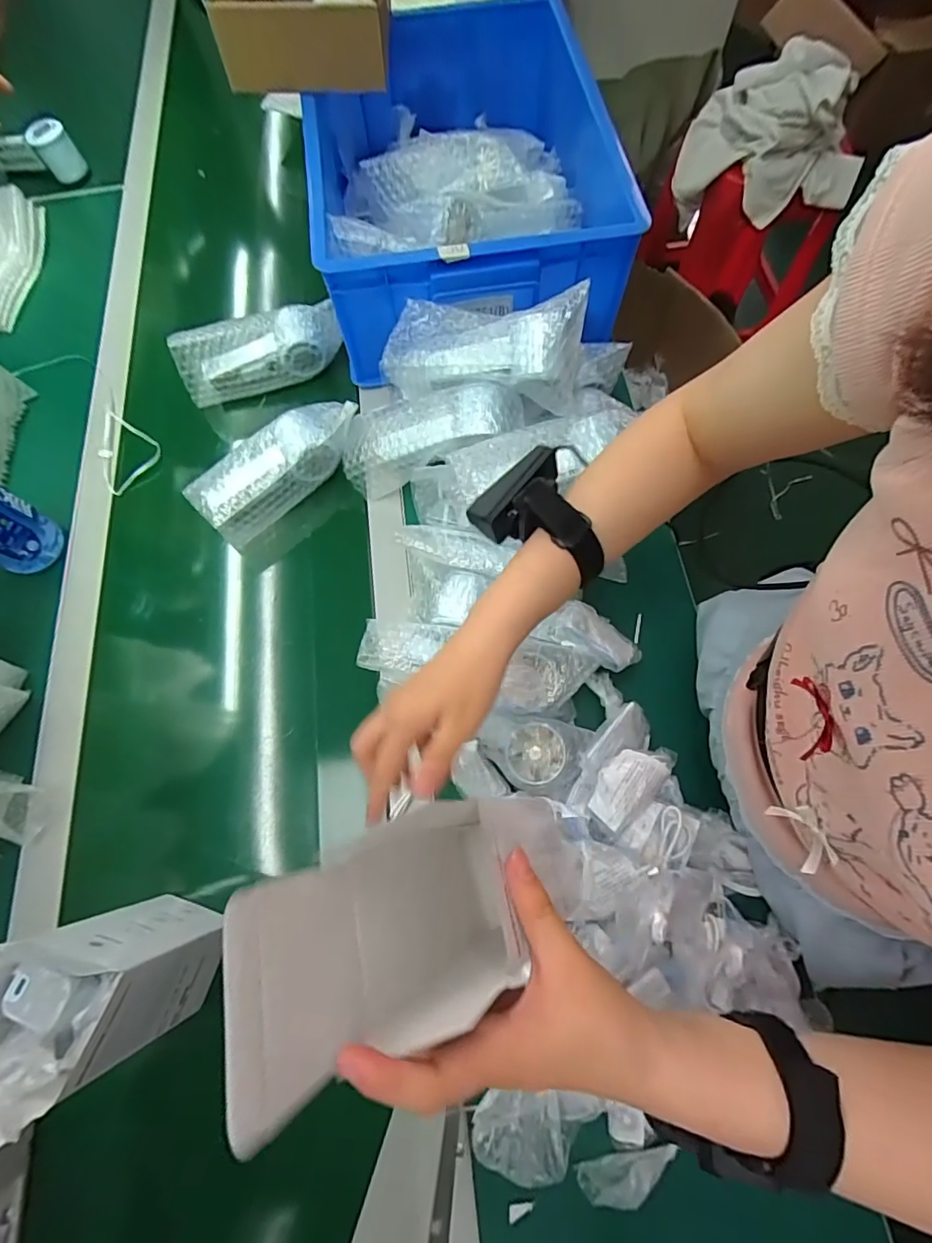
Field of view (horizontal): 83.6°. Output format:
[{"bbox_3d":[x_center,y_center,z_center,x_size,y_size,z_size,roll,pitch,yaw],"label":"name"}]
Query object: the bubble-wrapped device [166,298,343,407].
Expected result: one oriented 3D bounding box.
[{"bbox_3d":[-0.252,-0.333,0.644,0.195,0.074,0.054,-16,71,-4],"label":"bubble-wrapped device"}]

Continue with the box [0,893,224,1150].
[{"bbox_3d":[-0.257,0.246,0.341,0.104,0.221,0.087,17,71,7],"label":"box"}]

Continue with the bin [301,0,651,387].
[{"bbox_3d":[-0.009,-0.546,0.650,0.345,0.139,0.451,-10,70,-2],"label":"bin"}]

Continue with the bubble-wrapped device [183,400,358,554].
[{"bbox_3d":[-0.215,-0.178,0.590,0.192,0.064,0.071,-43,75,-13],"label":"bubble-wrapped device"}]

